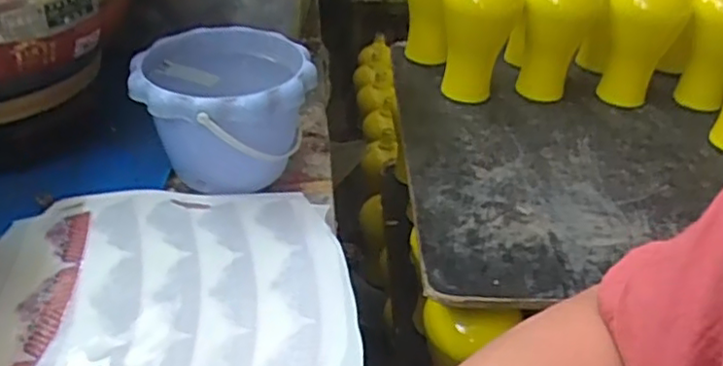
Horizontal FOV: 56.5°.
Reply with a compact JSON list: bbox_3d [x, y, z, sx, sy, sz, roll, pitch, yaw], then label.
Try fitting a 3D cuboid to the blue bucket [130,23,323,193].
[{"bbox_3d":[-0.127,-0.060,0.627,0.149,0.121,0.153,5,34,-3],"label":"blue bucket"}]

